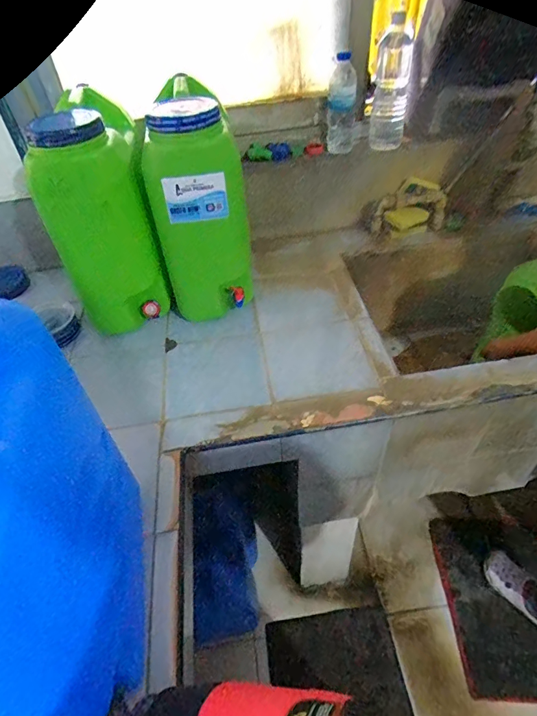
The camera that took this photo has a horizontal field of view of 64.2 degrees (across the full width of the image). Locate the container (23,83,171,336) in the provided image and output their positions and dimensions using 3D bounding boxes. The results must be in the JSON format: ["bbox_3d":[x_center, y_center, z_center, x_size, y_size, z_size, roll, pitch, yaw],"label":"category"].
[{"bbox_3d":[-0.329,-0.275,0.849,0.182,0.411,0.231,-15,46,-10],"label":"container"}]

